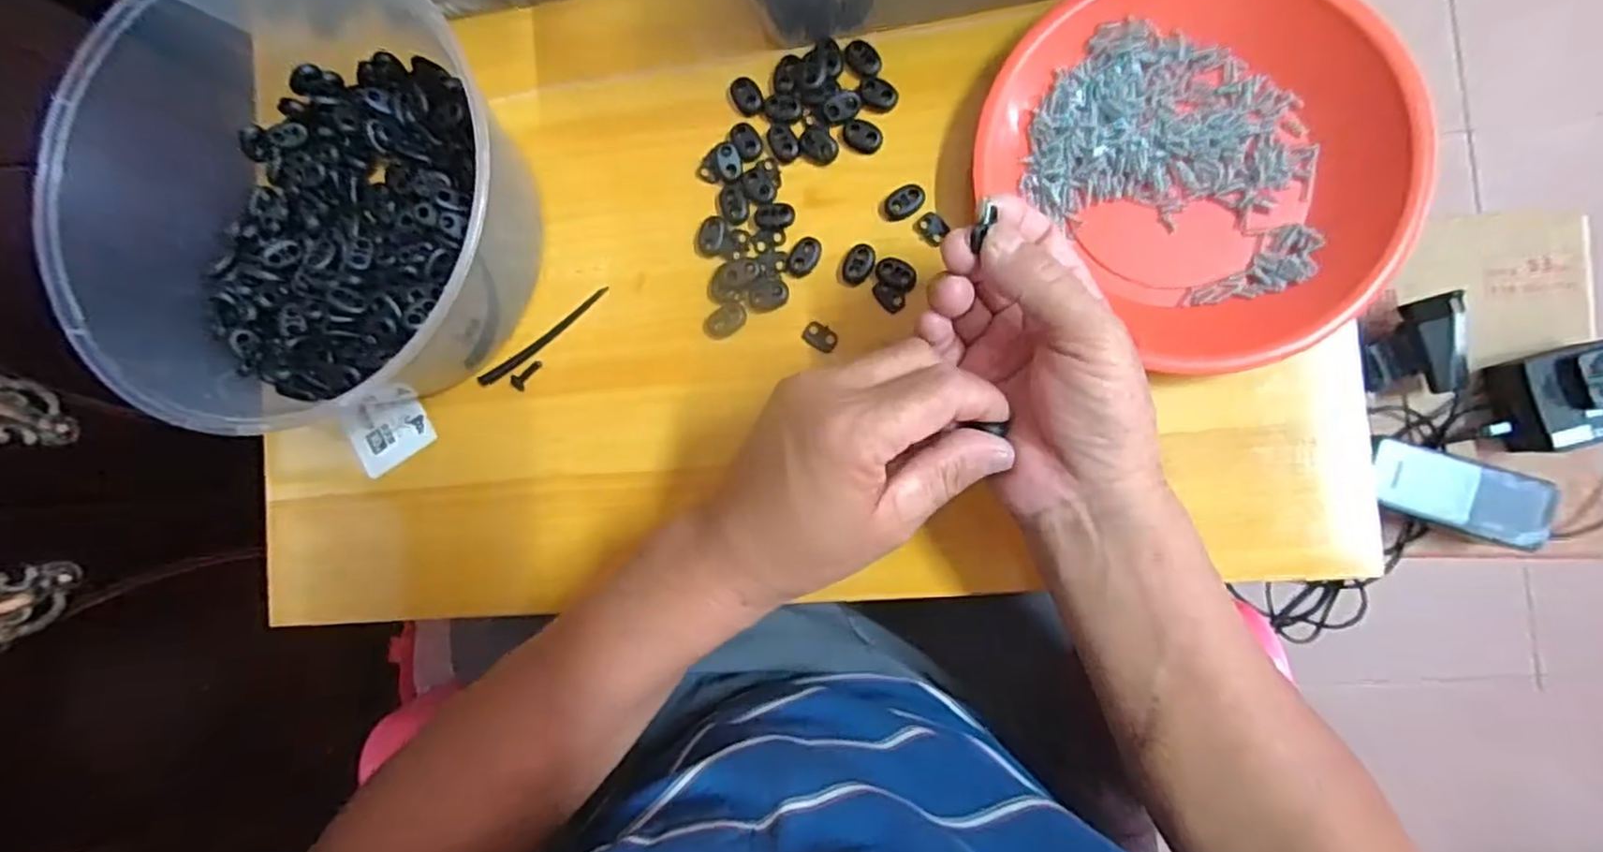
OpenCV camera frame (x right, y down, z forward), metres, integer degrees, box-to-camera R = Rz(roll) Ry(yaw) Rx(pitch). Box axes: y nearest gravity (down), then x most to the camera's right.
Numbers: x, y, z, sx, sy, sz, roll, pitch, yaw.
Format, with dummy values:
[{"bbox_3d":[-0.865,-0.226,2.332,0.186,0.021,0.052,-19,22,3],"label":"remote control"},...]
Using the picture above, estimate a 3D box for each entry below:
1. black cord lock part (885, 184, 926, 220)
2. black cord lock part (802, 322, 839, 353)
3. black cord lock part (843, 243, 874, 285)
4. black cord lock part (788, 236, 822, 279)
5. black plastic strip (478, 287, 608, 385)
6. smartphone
[{"bbox_3d":[0.054,-0.118,0.373,0.022,0.005,0.015,-35,83,5],"label":"black cord lock part"},{"bbox_3d":[0.010,-0.048,0.379,0.018,0.004,0.013,34,92,8],"label":"black cord lock part"},{"bbox_3d":[0.030,-0.085,0.374,0.015,0.005,0.021,26,91,8],"label":"black cord lock part"},{"bbox_3d":[0.001,-0.090,0.380,0.015,0.005,0.022,29,92,8],"label":"black cord lock part"},{"bbox_3d":[-0.146,-0.050,0.406,0.090,0.006,0.008,-36,83,5],"label":"black plastic strip"},{"bbox_3d":[0.493,0.050,0.532,0.125,0.014,0.055,19,90,9],"label":"smartphone"}]

